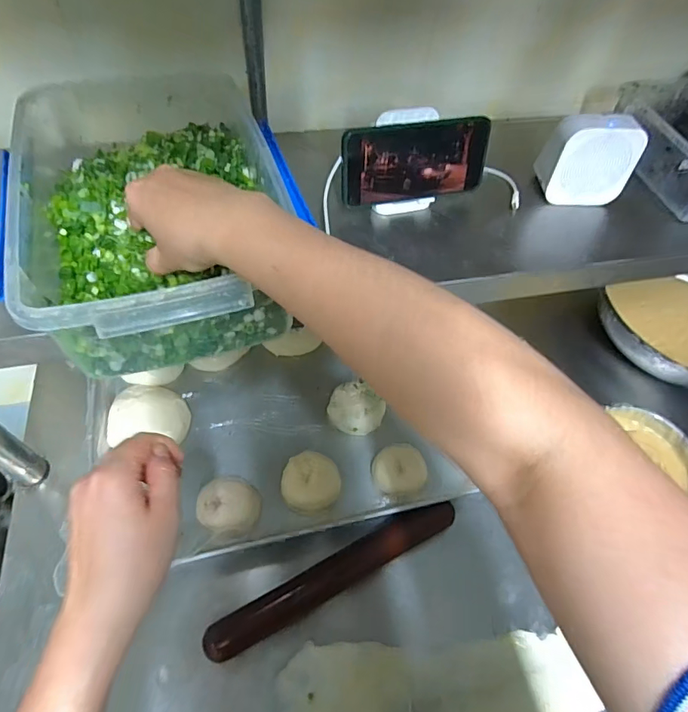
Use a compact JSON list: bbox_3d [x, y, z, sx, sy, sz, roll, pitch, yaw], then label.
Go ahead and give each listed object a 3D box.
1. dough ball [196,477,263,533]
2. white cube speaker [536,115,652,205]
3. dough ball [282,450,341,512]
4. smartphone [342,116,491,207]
[{"bbox_3d":[-0.146,0.190,0.590,0.077,0.053,0.068,-3,56,-7],"label":"dough ball"},{"bbox_3d":[0.278,-0.225,0.528,0.098,0.088,0.052,1,55,-5],"label":"white cube speaker"},{"bbox_3d":[-0.043,0.168,0.615,0.074,0.048,0.070,2,55,-3],"label":"dough ball"},{"bbox_3d":[0.077,-0.205,0.492,0.159,0.078,0.010,-13,41,-13],"label":"smartphone"}]

